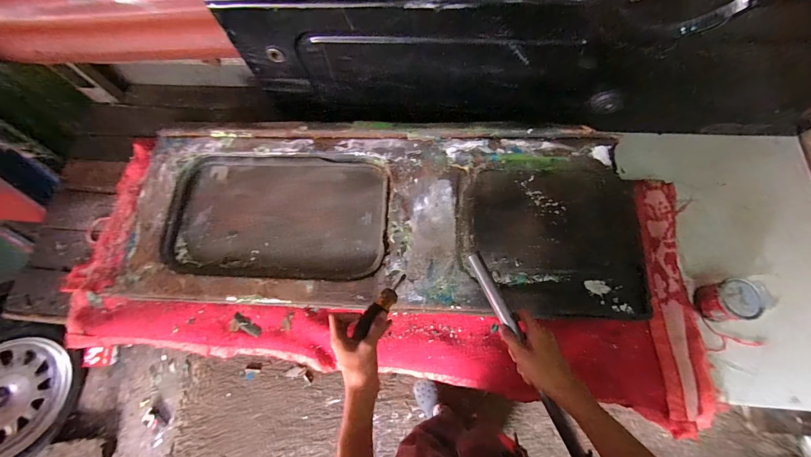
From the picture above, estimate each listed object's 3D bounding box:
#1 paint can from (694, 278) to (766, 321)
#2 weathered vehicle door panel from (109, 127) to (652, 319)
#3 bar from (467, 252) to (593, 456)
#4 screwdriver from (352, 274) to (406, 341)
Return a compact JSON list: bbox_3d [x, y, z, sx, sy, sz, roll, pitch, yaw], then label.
[{"bbox_3d":[0.593,0.133,0.625,0.064,0.068,0.068,-11,68,-1],"label":"paint can"},{"bbox_3d":[-0.065,-0.028,0.690,1.002,0.049,0.377,2,69,4],"label":"weathered vehicle door panel"},{"bbox_3d":[0.186,0.189,0.537,0.024,0.016,0.334,-24,75,-7],"label":"bar"},{"bbox_3d":[-0.038,0.127,0.567,0.029,0.024,0.150,29,37,13],"label":"screwdriver"}]

